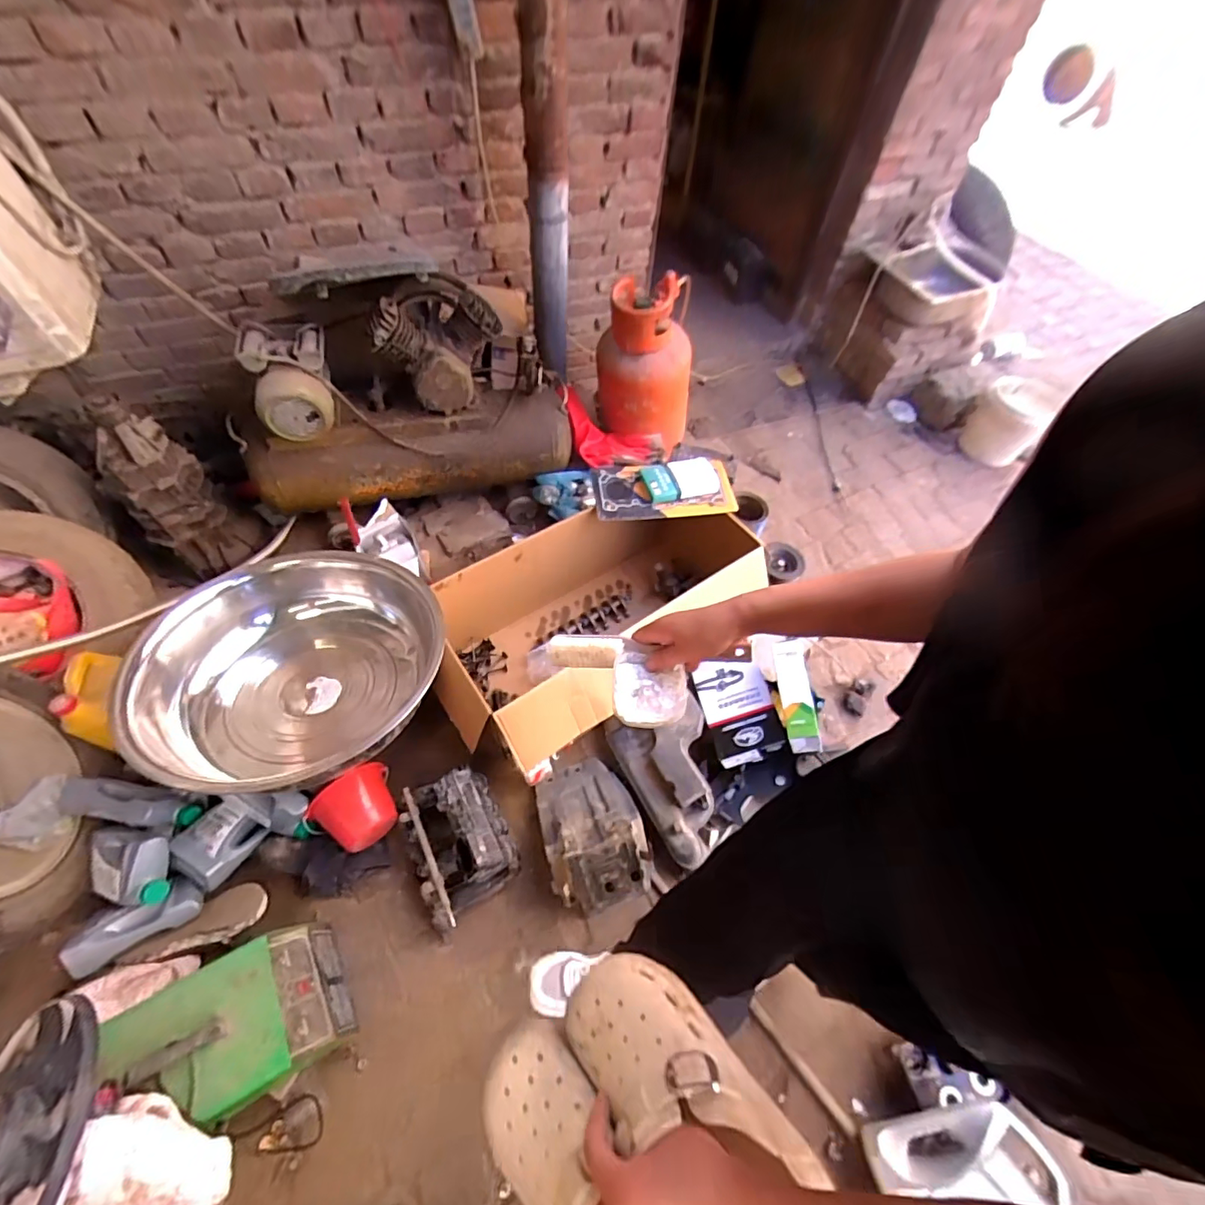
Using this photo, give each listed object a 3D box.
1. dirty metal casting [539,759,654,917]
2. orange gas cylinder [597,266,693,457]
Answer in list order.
[{"bbox_3d":[-0.023,0.523,1.254,0.233,0.187,0.341,-11,59,-11],"label":"dirty metal casting"},{"bbox_3d":[0.150,-0.775,1.755,0.301,0.446,0.302,10,57,2],"label":"orange gas cylinder"}]

